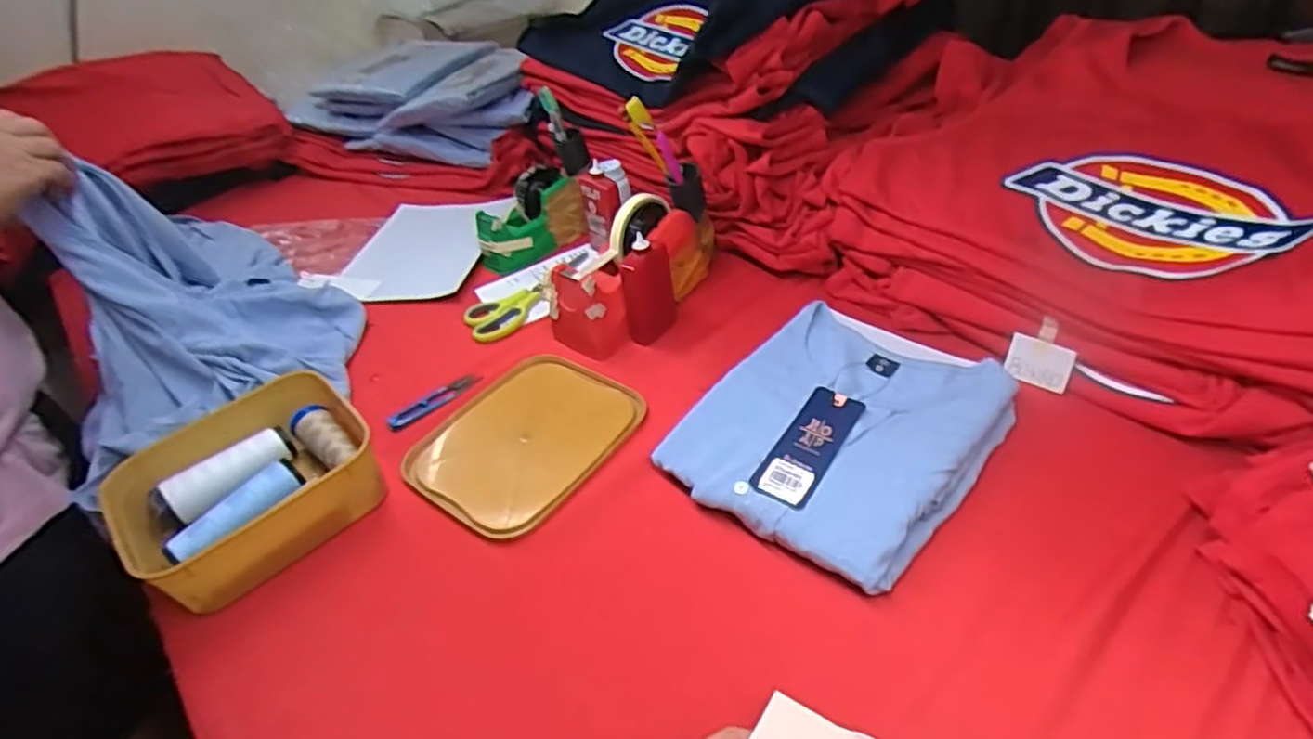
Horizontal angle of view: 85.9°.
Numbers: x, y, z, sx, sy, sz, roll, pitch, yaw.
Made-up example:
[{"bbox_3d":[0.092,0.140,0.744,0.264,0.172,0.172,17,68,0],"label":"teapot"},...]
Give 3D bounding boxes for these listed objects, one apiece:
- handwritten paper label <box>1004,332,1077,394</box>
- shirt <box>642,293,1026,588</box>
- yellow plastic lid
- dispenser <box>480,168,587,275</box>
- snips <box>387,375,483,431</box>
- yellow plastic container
[{"bbox_3d":[0.340,-0.006,0.627,0.053,0.040,0.004,25,24,35],"label":"handwritten paper label"},{"bbox_3d":[0.155,0.049,0.601,0.213,0.044,0.247,26,48,34],"label":"shirt"},{"bbox_3d":[-0.125,0.061,0.659,0.170,0.015,0.199,24,47,32],"label":"yellow plastic lid"},{"bbox_3d":[-0.161,-0.195,0.899,0.146,0.078,0.066,-23,41,-21],"label":"dispenser"},{"bbox_3d":[-0.225,0.032,0.715,0.099,0.009,0.020,-30,45,-28],"label":"snips"},{"bbox_3d":[-0.345,0.098,0.606,0.199,0.059,0.165,-29,44,-27],"label":"yellow plastic container"}]

